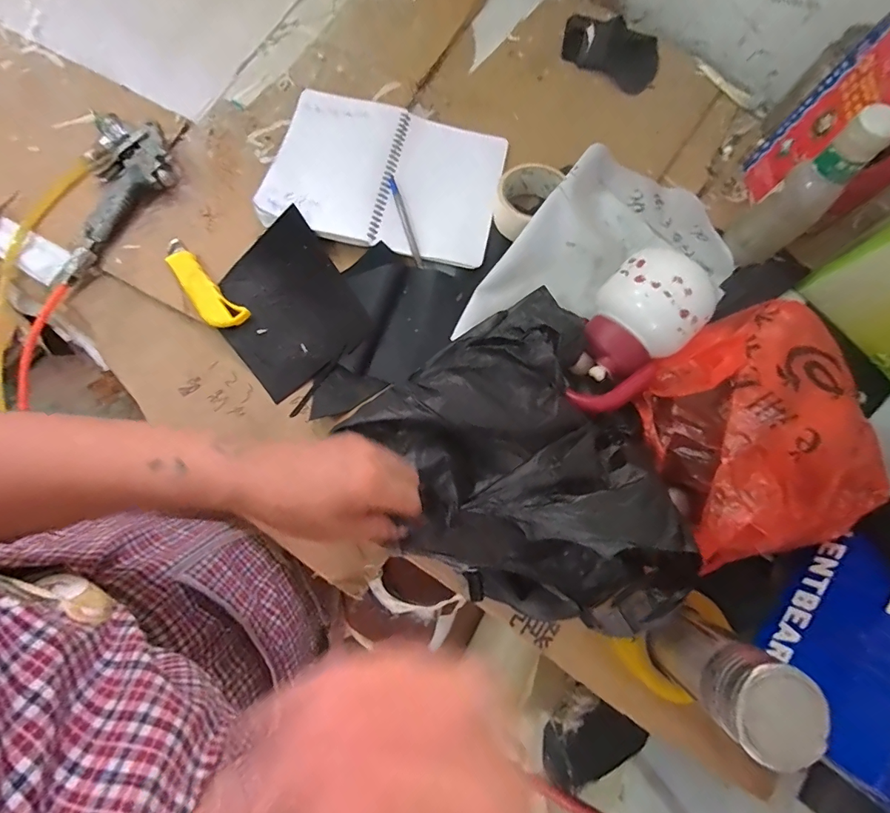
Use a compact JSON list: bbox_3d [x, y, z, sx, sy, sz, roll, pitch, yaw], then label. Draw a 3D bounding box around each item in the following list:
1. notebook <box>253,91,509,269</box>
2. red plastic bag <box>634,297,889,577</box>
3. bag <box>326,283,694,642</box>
[{"bbox_3d":[-0.075,-0.297,0.569,0.284,0.033,0.204,12,78,1],"label":"notebook"},{"bbox_3d":[0.324,0.027,0.465,0.215,0.089,0.248,-19,79,-6],"label":"red plastic bag"},{"bbox_3d":[0.106,0.050,0.418,0.303,0.131,0.258,41,80,7],"label":"bag"}]

